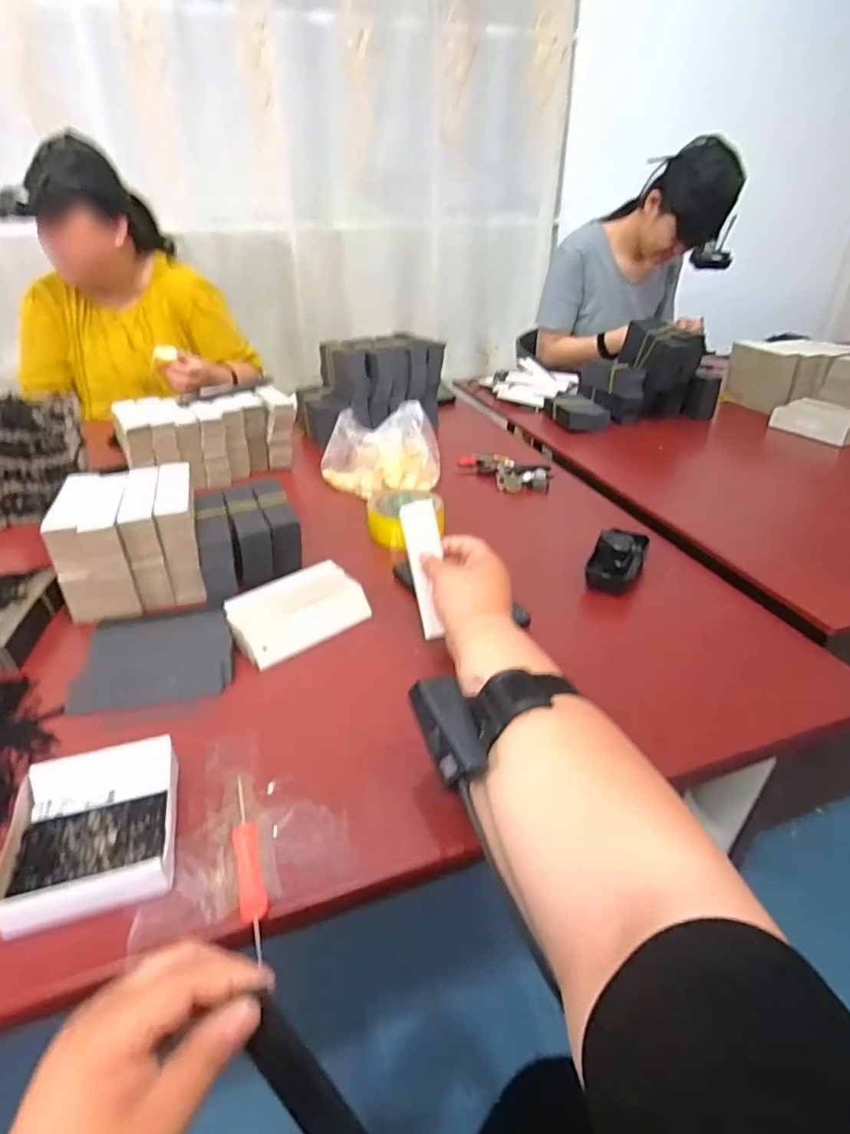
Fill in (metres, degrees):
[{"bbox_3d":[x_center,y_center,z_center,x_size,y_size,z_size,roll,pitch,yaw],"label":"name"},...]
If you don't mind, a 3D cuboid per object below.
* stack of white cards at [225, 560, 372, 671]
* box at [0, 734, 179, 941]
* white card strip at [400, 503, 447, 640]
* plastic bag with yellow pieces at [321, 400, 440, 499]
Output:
[{"bbox_3d":[-0.130,0.041,0.599,0.132,0.026,0.095,-23,39,-32],"label":"stack of white cards"},{"bbox_3d":[-0.219,0.172,0.394,0.101,0.026,0.111,-10,34,-16],"label":"box"},{"bbox_3d":[0.002,0.002,0.555,0.035,0.128,0.008,-12,-8,20],"label":"white card strip"},{"bbox_3d":[-0.059,-0.167,0.867,0.159,0.102,0.121,-12,34,-18],"label":"plastic bag with yellow pieces"}]

